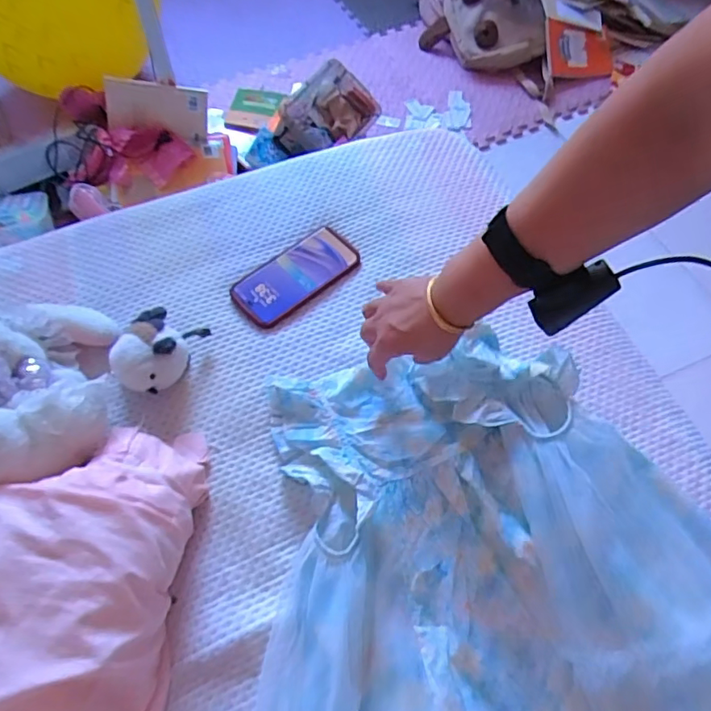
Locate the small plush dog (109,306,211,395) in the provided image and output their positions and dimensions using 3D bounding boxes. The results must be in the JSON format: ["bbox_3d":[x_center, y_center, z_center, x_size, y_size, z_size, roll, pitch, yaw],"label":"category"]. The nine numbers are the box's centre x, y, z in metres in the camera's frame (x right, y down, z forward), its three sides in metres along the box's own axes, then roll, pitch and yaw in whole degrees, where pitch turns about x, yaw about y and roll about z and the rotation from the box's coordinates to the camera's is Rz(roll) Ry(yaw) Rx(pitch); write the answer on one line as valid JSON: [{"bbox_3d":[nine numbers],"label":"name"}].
[{"bbox_3d":[-0.228,-0.007,0.616,0.081,0.068,0.109,11,60,6],"label":"small plush dog"}]

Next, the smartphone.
[{"bbox_3d":[-0.079,-0.110,0.705,0.170,0.013,0.083,-36,66,-19],"label":"smartphone"}]

